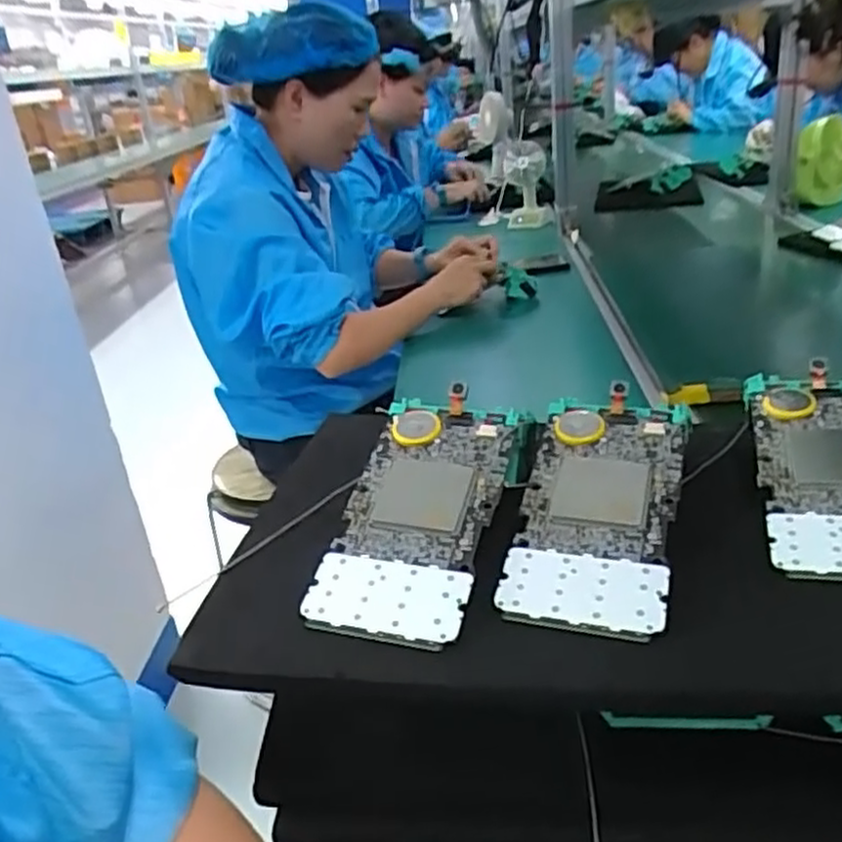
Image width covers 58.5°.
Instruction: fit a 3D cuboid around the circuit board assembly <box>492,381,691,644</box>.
[{"bbox_3d":[0.081,0.035,0.337,0.064,0.007,0.139,5,42,22],"label":"circuit board assembly"}]

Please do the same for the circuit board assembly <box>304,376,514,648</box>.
[{"bbox_3d":[0.000,0.037,0.339,0.065,0.005,0.137,6,45,17],"label":"circuit board assembly"}]

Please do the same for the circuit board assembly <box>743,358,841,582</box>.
[{"bbox_3d":[0.194,0.021,0.351,0.067,0.010,0.139,2,39,17],"label":"circuit board assembly"}]

